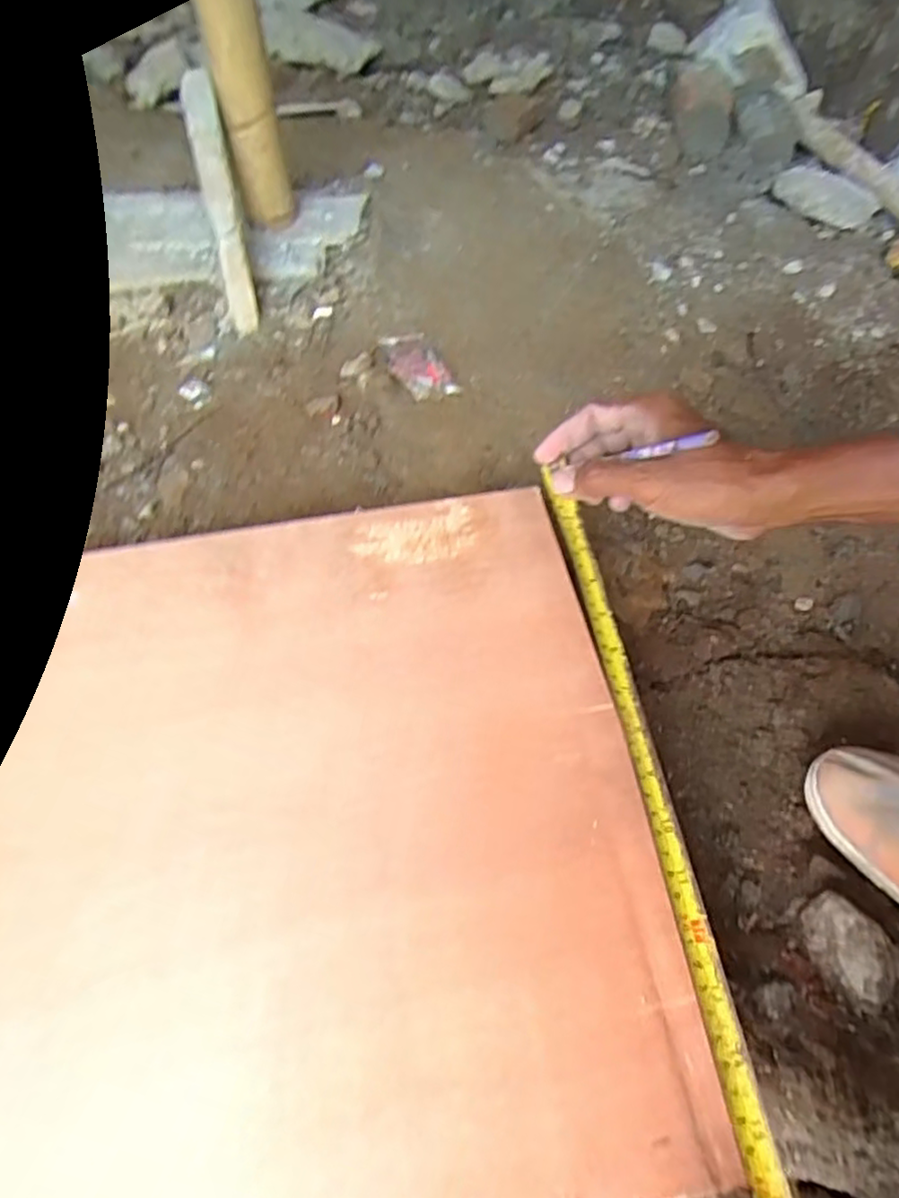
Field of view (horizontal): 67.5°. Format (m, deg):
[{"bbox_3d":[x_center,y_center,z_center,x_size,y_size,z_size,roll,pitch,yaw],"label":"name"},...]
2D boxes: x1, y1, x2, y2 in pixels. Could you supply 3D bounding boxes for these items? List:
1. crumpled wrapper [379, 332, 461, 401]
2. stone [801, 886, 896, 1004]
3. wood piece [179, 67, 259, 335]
[{"bbox_3d":[-0.038,-0.270,0.781,0.064,0.017,0.104,-26,60,-13],"label":"crumpled wrapper"},{"bbox_3d":[0.231,0.199,0.389,0.034,0.023,0.052,-34,63,-18],"label":"stone"},{"bbox_3d":[-0.249,-0.426,0.742,0.037,0.252,0.040,-12,15,-8],"label":"wood piece"}]

